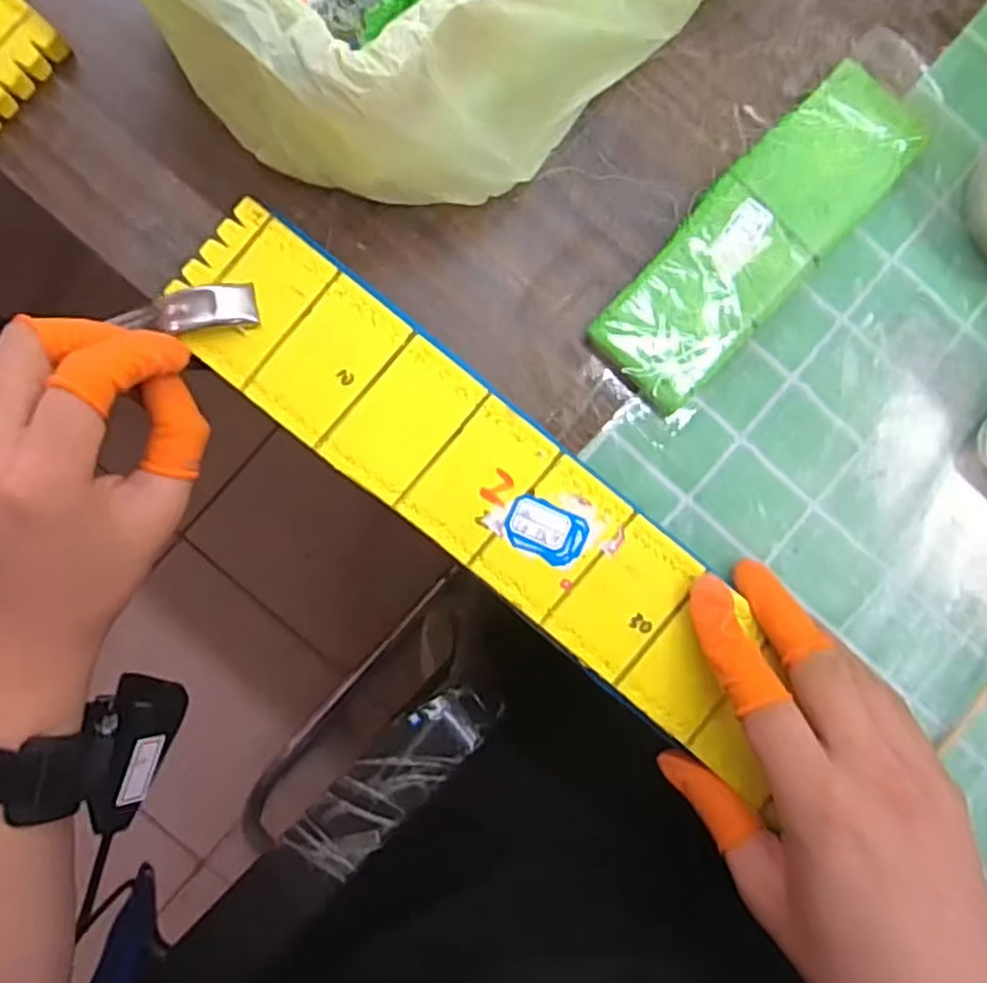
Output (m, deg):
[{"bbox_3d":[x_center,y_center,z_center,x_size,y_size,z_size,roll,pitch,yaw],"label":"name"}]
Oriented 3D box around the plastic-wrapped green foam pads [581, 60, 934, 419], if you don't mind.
[{"bbox_3d":[0.122,-0.119,0.346,0.057,0.019,0.180,44,86,-1],"label":"plastic-wrapped green foam pads"}]

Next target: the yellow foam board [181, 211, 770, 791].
[{"bbox_3d":[-0.002,0.001,0.318,0.311,0.005,0.069,42,84,-1],"label":"yellow foam board"}]

